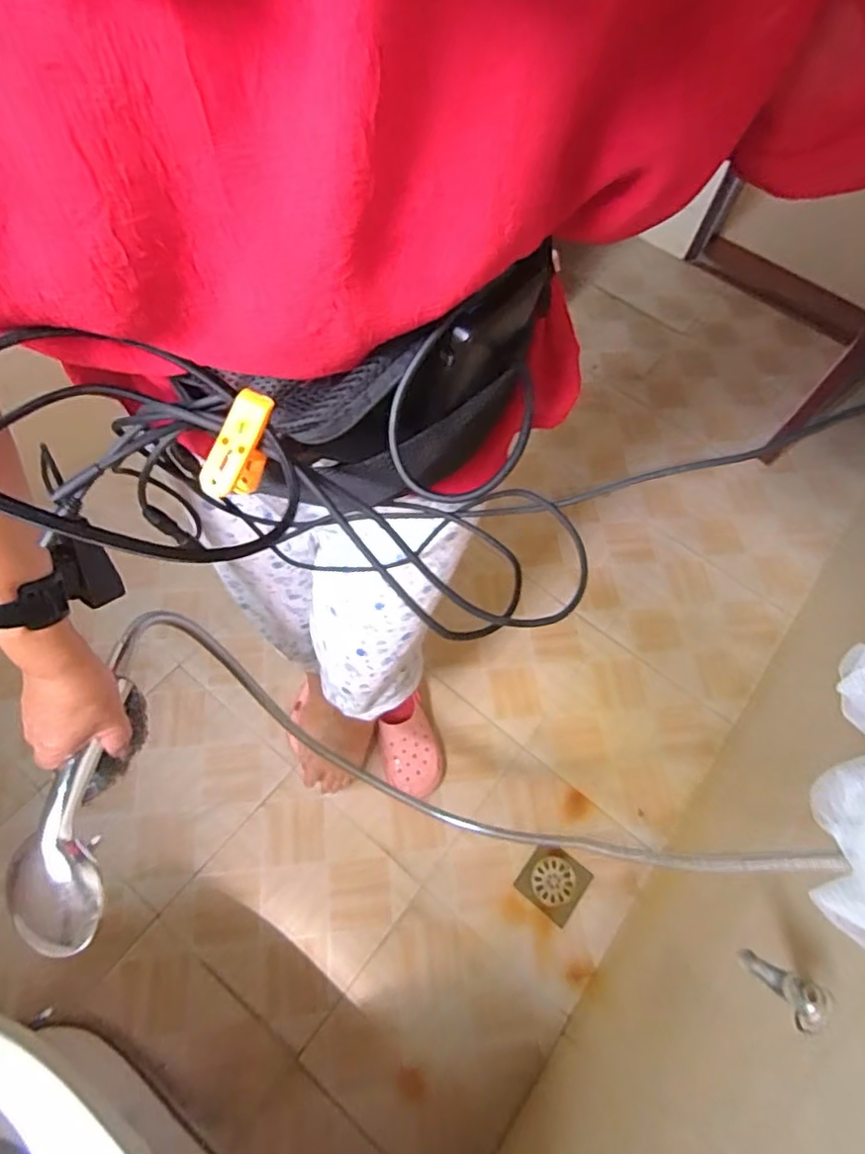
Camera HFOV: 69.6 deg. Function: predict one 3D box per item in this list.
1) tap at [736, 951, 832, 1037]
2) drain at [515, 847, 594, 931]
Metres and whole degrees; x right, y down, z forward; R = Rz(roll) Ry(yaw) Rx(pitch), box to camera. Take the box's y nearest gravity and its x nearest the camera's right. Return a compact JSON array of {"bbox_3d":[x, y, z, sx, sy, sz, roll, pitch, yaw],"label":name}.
[{"bbox_3d":[0.305,0.354,0.531,0.066,0.063,0.035,28,62,14],"label":"tap"},{"bbox_3d":[0.208,0.522,1.070,0.103,0.005,0.104,36,65,17],"label":"drain"}]

